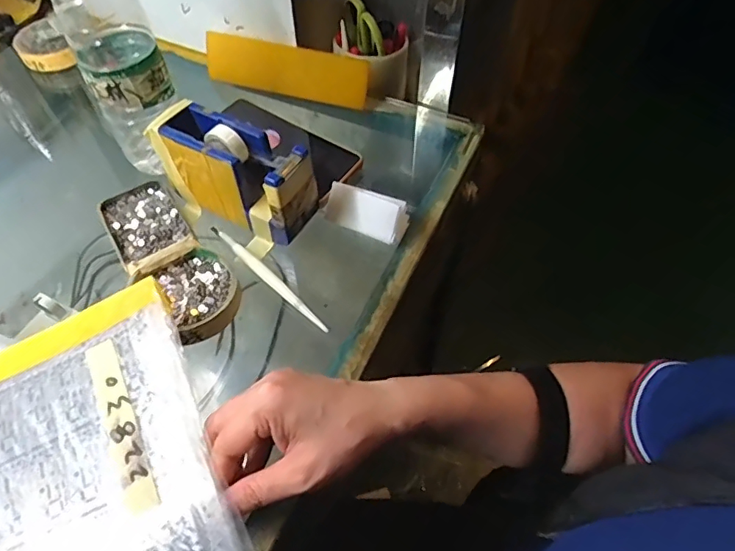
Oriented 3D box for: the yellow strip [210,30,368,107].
[{"bbox_3d":[-0.087,-0.218,0.543,0.177,0.052,0.010,15,42,6],"label":"yellow strip"}]

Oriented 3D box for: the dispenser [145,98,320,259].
[{"bbox_3d":[-0.111,-0.083,0.422,0.130,0.070,0.057,27,61,18],"label":"dispenser"}]

